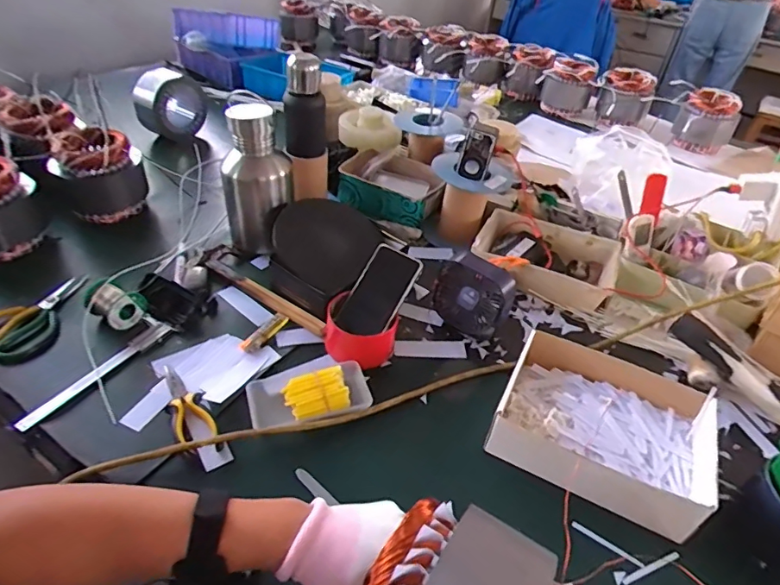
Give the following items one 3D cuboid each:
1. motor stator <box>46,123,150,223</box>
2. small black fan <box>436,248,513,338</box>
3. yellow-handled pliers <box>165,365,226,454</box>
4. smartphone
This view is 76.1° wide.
[{"bbox_3d":[-0.551,-0.227,0.953,0.148,0.138,0.137,-14,45,-22],"label":"motor stator"},{"bbox_3d":[0.140,0.002,0.799,0.124,0.105,0.081,32,47,27],"label":"small black fan"},{"bbox_3d":[-0.257,0.147,0.638,0.047,0.017,0.157,-17,46,-24],"label":"yellow-handled pliers"},{"bbox_3d":[-0.018,0.001,0.733,0.078,0.016,0.139,27,80,18],"label":"smartphone"}]

